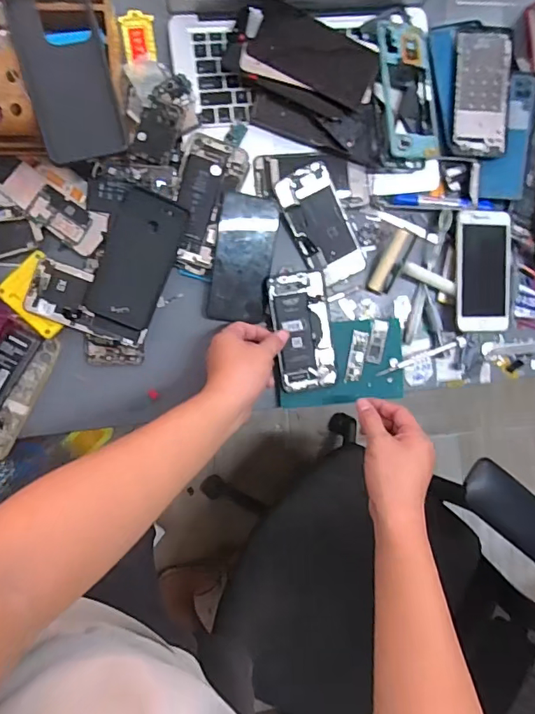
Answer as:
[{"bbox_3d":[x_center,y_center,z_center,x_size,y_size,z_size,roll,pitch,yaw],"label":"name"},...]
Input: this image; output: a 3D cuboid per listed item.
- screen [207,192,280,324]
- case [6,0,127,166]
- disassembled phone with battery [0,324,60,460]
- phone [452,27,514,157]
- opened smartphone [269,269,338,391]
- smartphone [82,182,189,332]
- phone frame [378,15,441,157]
[{"bbox_3d":[-0.028,-0.121,0.598,0.074,0.011,0.151,5,98,-21],"label":"screen"},{"bbox_3d":[-0.192,-0.276,0.468,0.078,0.014,0.168,-13,95,-8],"label":"case"},{"bbox_3d":[-0.316,0.040,0.571,0.078,0.015,0.157,27,88,-9],"label":"disassembled phone with battery"},{"bbox_3d":[0.278,-0.340,0.625,0.075,0.012,0.154,1,93,-5],"label":"phone"},{"bbox_3d":[0.045,-0.032,0.607,0.073,0.008,0.145,-9,94,-8],"label":"opened smartphone"},{"bbox_3d":[-0.155,-0.117,0.582,0.080,0.016,0.154,21,89,-9],"label":"smartphone"},{"bbox_3d":[0.178,-0.334,0.606,0.080,0.009,0.167,-11,93,-23],"label":"phone frame"}]

